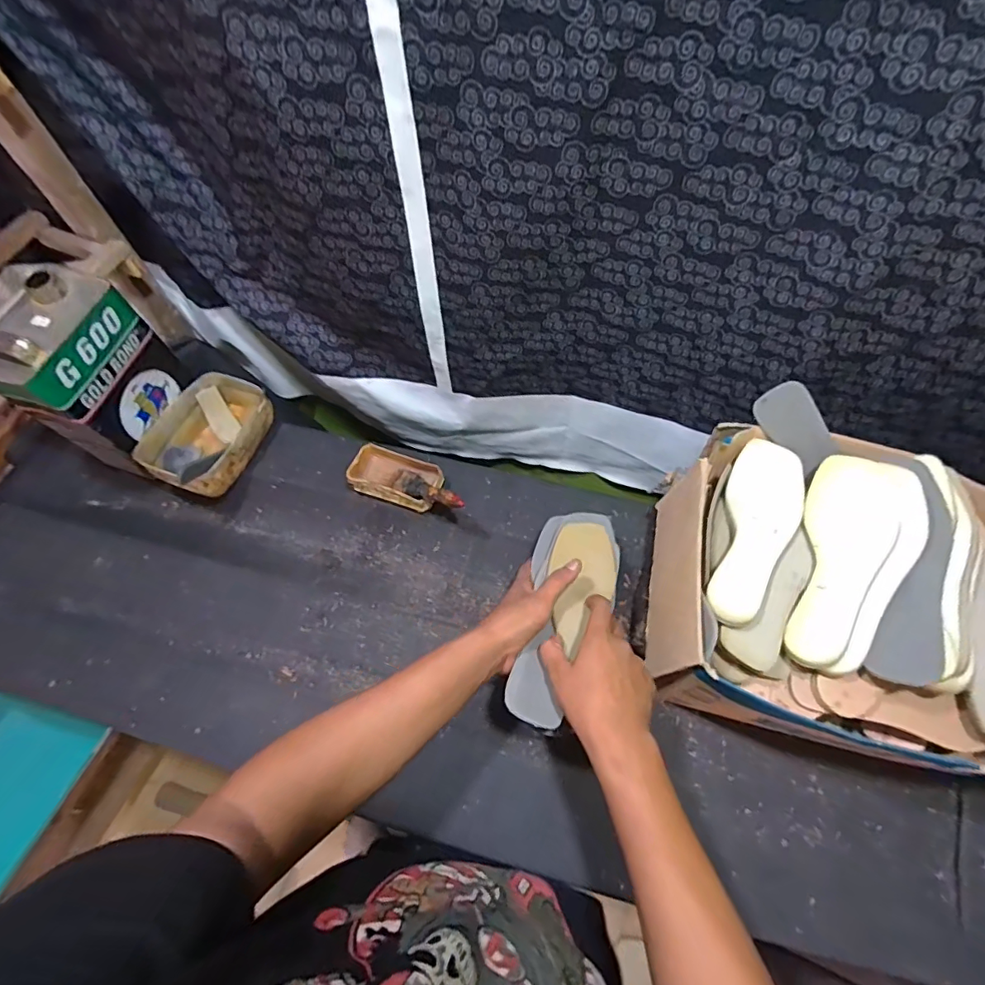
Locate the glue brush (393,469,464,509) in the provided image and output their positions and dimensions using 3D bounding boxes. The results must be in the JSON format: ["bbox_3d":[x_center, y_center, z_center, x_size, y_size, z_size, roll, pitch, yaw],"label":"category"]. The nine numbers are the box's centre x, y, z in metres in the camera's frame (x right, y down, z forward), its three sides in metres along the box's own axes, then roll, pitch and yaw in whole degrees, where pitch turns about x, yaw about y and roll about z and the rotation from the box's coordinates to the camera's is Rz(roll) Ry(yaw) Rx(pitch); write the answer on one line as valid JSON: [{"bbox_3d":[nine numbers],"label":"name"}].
[{"bbox_3d":[-0.092,-0.004,0.676,0.144,0.017,0.036,21,59,42],"label":"glue brush"}]

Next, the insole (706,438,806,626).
[{"bbox_3d":[0.295,0.042,0.540,0.077,0.029,0.238,21,63,12],"label":"insole"}]

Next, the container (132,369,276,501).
[{"bbox_3d":[-0.420,-0.088,0.748,0.129,0.087,0.197,21,63,12],"label":"container"}]

